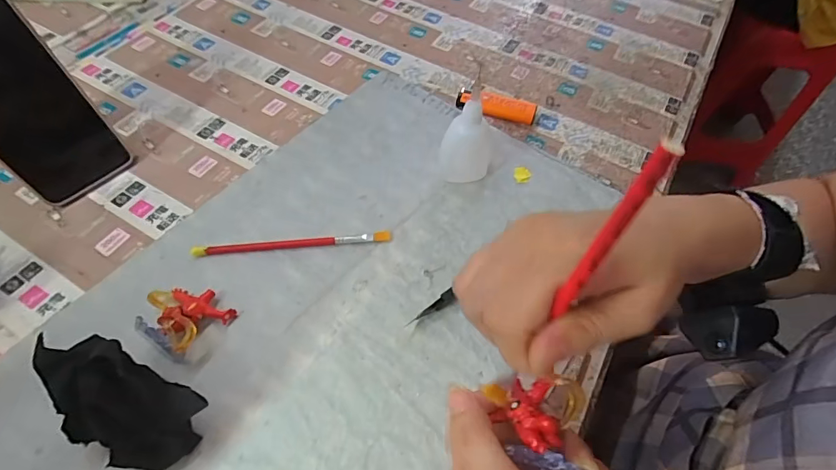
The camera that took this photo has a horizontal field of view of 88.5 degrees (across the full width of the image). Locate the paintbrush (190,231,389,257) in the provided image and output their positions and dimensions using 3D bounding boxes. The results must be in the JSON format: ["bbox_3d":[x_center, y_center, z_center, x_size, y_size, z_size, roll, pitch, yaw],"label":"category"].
[{"bbox_3d":[-0.100,0.007,0.345,0.155,0.005,0.010,-5,57,-7],"label":"paintbrush"}]

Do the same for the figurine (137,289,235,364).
[{"bbox_3d":[-0.166,0.053,0.298,0.054,0.029,0.048,32,60,16],"label":"figurine"}]

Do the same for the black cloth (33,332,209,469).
[{"bbox_3d":[-0.174,0.099,0.250,0.088,0.058,0.050,24,58,11],"label":"black cloth"}]

